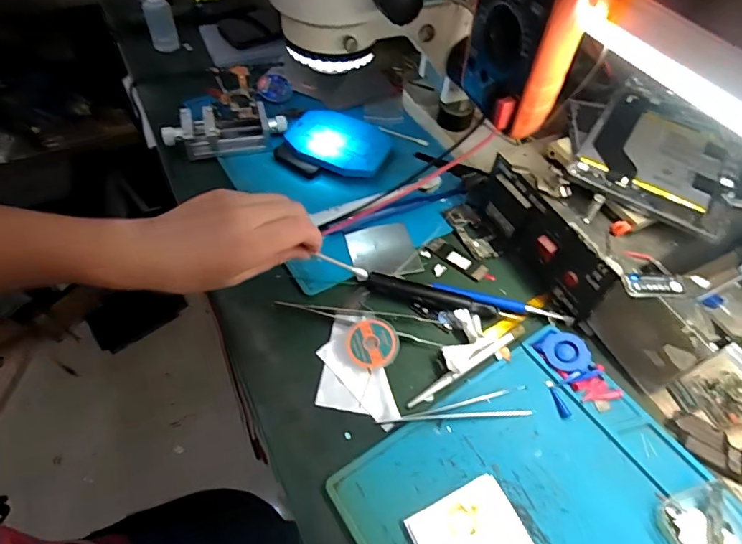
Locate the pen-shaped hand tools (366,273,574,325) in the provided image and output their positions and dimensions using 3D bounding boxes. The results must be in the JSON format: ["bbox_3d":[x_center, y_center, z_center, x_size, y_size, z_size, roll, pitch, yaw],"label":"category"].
[{"bbox_3d":[0.092,0.025,0.445,0.191,0.017,0.023,10,53,5],"label":"pen-shaped hand tools"}]

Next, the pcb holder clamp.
[{"bbox_3d":[-0.171,-0.167,0.551,0.137,0.030,0.052,-9,54,-10],"label":"pcb holder clamp"}]

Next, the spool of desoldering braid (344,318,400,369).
[{"bbox_3d":[0.001,0.061,0.404,0.045,0.016,0.044,2,53,-2],"label":"spool of desoldering braid"}]

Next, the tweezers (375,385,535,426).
[{"bbox_3d":[0.068,0.110,0.377,0.125,0.007,0.023,-5,54,-7],"label":"tweezers"}]

